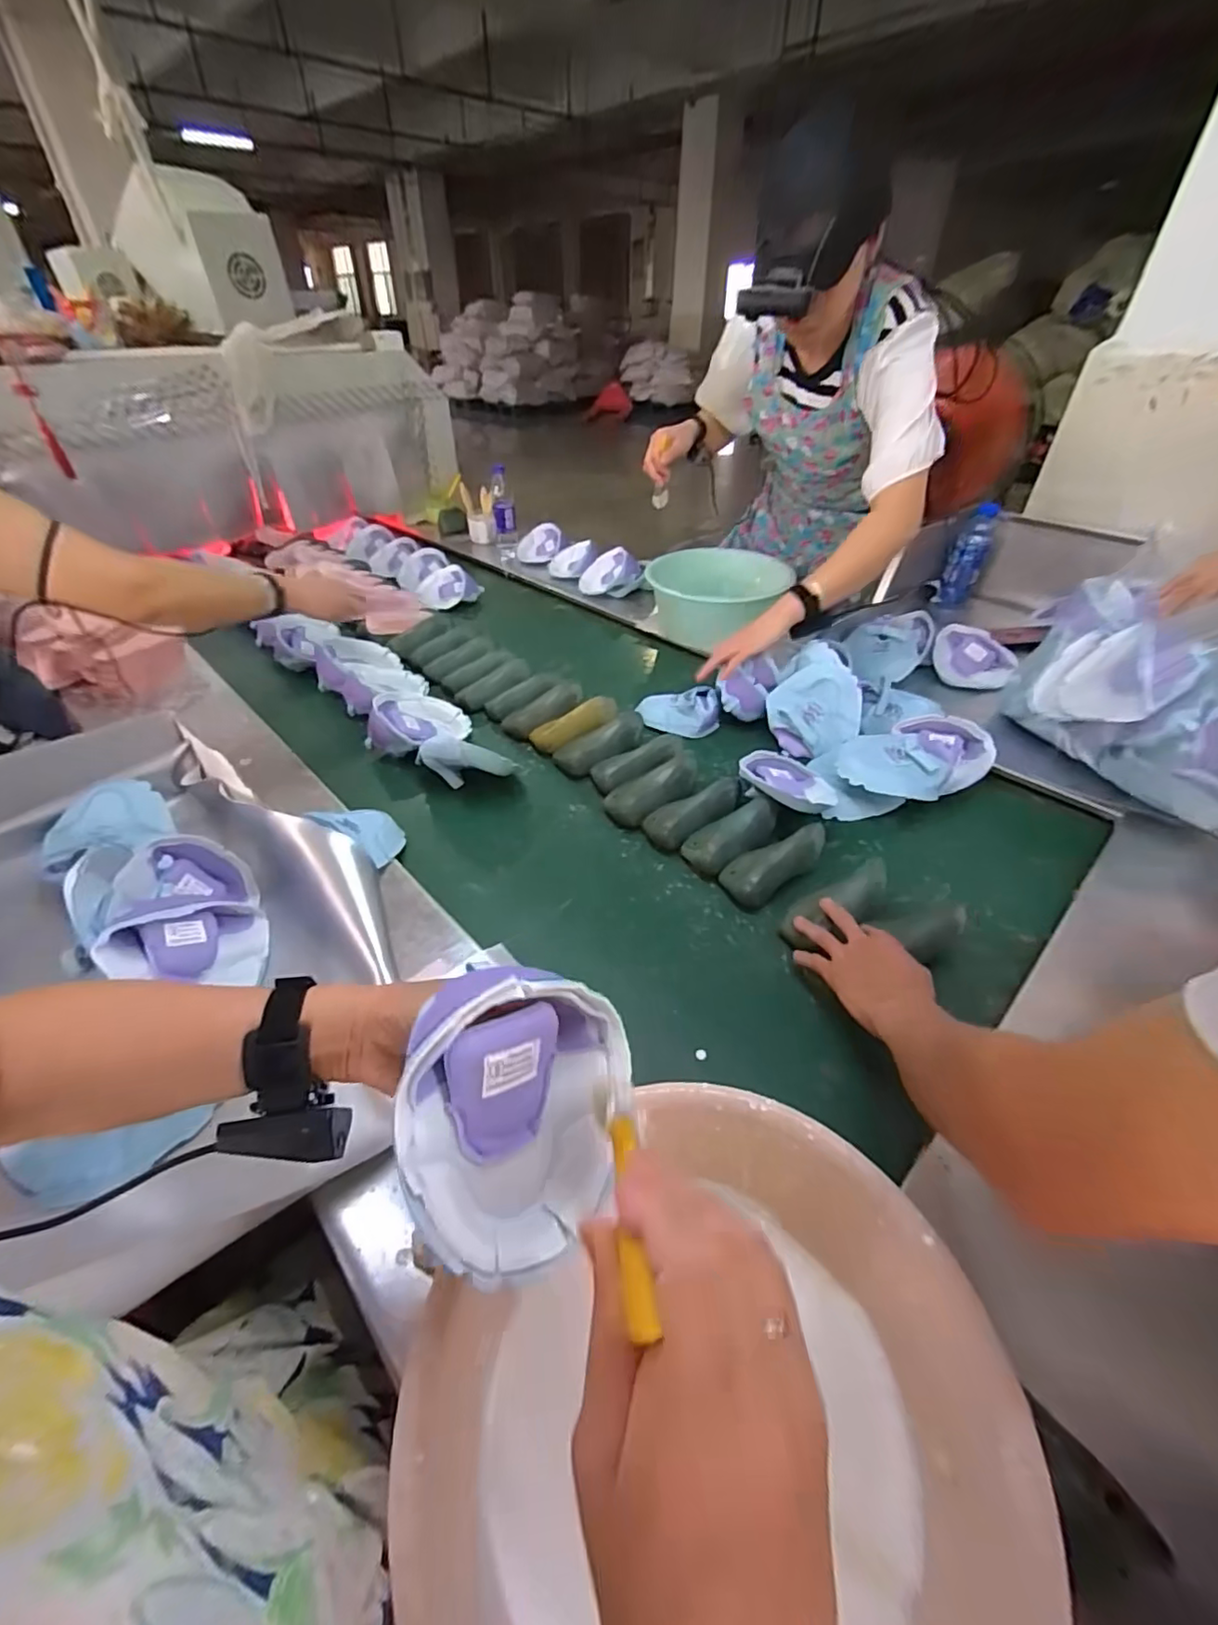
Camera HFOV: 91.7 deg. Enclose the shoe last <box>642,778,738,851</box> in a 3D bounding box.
[{"bbox_3d":[0.124,0.000,0.850,0.153,0.048,0.071,-28,51,-27],"label":"shoe last"}]

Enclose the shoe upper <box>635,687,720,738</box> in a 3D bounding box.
[{"bbox_3d":[0.126,-0.177,1.059,0.147,0.060,0.086,8,44,7],"label":"shoe upper"}]

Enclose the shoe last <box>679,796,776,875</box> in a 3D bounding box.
[{"bbox_3d":[0.171,0.027,0.822,0.155,0.052,0.073,-32,53,-30],"label":"shoe last"}]

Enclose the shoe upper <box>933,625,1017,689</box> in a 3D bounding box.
[{"bbox_3d":[0.695,-0.295,1.139,0.118,0.032,0.155,-41,63,4],"label":"shoe upper"}]

